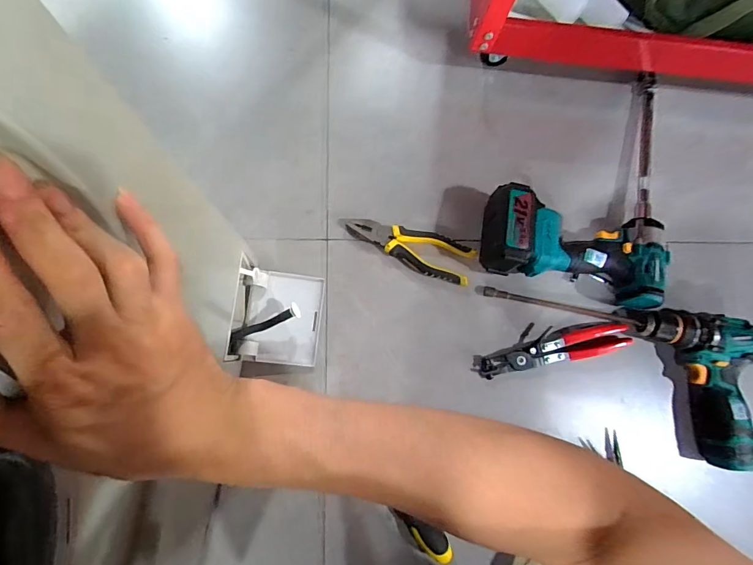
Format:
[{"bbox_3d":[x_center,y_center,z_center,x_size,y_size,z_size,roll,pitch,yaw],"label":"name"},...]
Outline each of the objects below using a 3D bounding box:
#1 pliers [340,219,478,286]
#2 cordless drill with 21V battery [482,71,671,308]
[{"bbox_3d":[0.043,-0.052,0.574,0.186,0.019,0.056,22,79,-1],"label":"pliers"},{"bbox_3d":[0.278,-0.144,0.563,0.210,0.080,0.323,12,79,-3],"label":"cordless drill with 21V battery"}]

